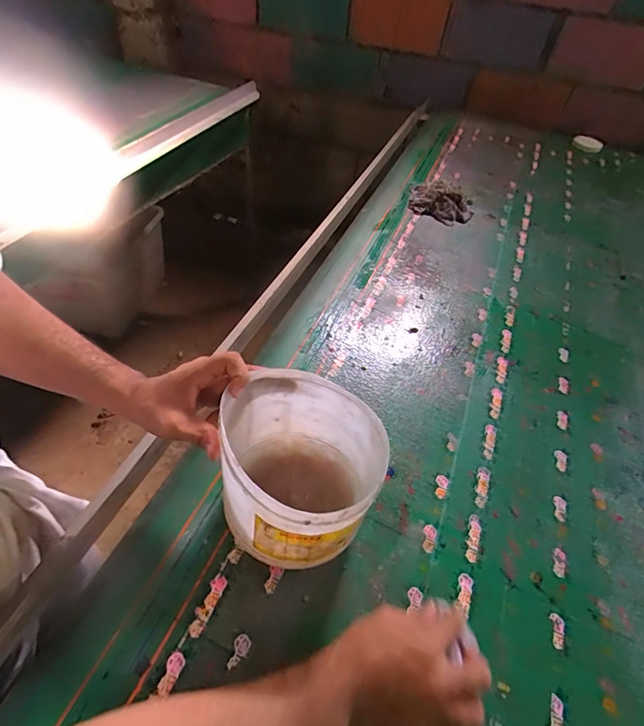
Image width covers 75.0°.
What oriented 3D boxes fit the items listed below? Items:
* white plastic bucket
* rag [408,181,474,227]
[{"bbox_3d":[-0.033,0.119,0.457,0.164,0.171,0.157,3,49,-3],"label":"white plastic bucket"},{"bbox_3d":[0.292,-0.397,1.034,0.165,0.053,0.098,21,50,12],"label":"rag"}]

